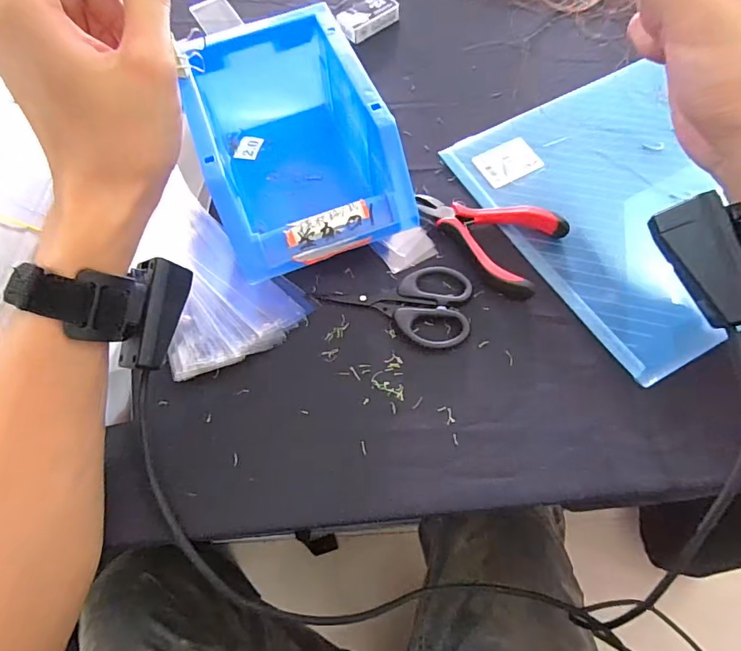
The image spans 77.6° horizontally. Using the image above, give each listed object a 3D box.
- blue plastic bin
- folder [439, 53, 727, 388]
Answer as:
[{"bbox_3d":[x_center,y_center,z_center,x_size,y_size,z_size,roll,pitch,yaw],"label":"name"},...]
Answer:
[{"bbox_3d":[-0.057,-0.130,0.342,0.122,0.080,0.180,-20,64,-7],"label":"blue plastic bin"},{"bbox_3d":[0.252,-0.124,0.357,0.316,0.009,0.228,-27,65,-10],"label":"folder"}]

